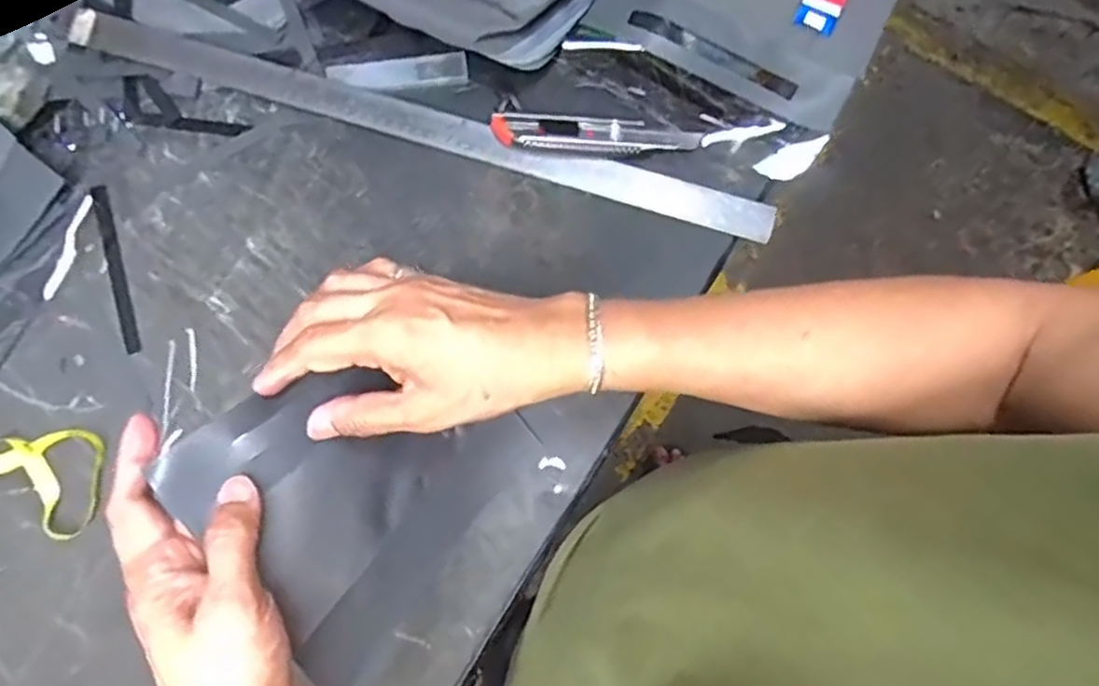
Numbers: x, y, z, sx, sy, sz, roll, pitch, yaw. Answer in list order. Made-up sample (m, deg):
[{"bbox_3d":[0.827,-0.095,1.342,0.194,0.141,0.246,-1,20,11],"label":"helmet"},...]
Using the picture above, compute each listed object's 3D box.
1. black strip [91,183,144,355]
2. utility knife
[{"bbox_3d":[-0.342,-0.059,0.540,0.014,0.008,0.140,-18,79,-3],"label":"black strip"},{"bbox_3d":[0.038,-0.168,0.548,0.165,0.020,0.034,2,79,2],"label":"utility knife"}]

